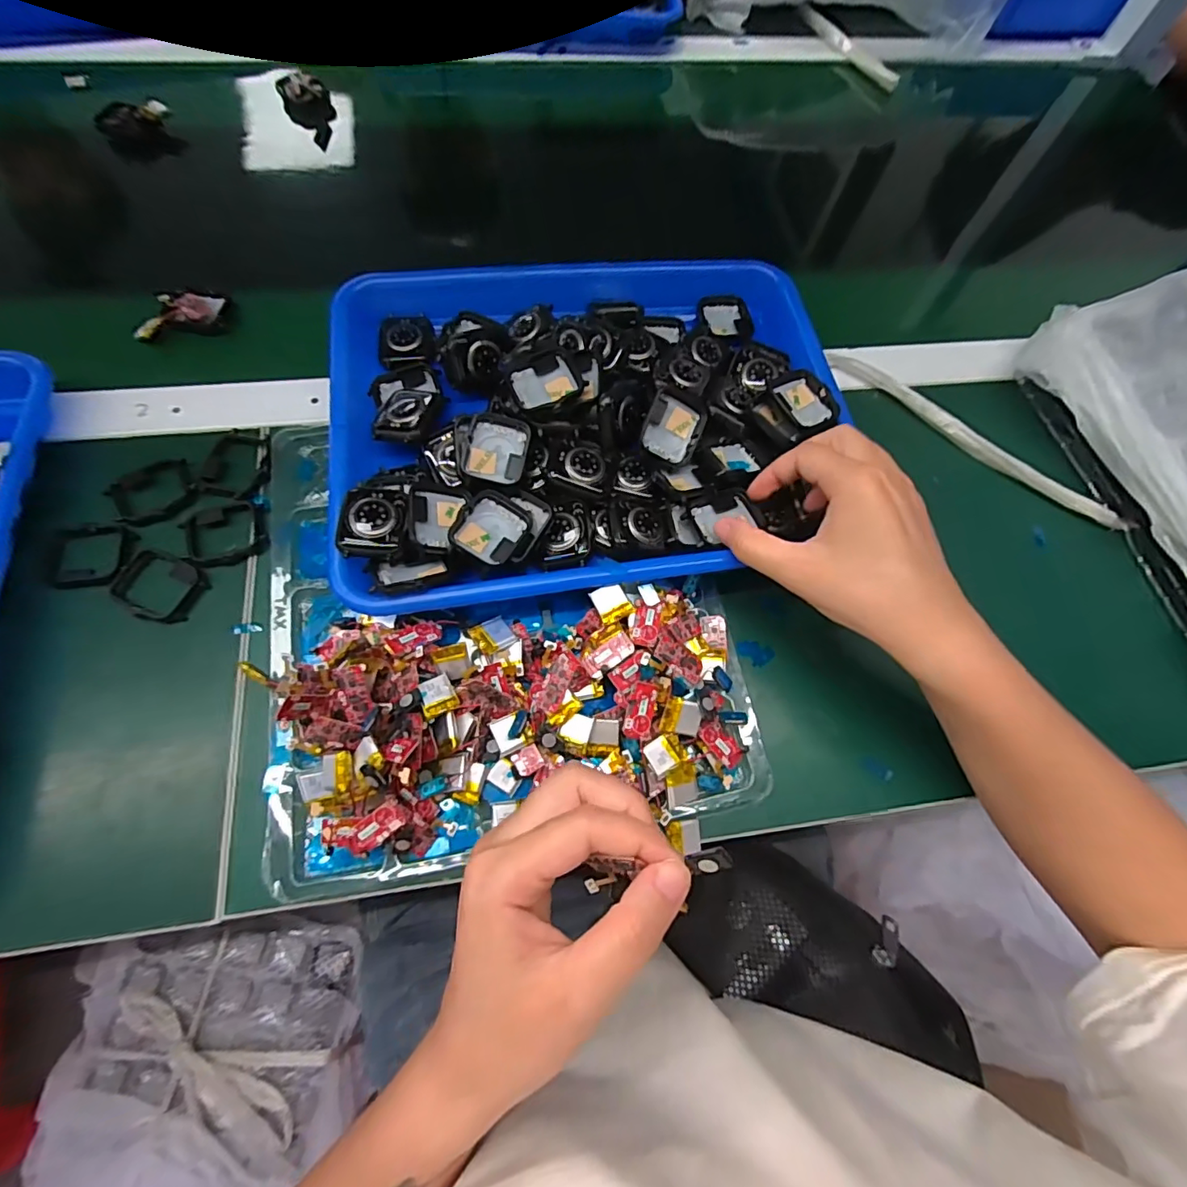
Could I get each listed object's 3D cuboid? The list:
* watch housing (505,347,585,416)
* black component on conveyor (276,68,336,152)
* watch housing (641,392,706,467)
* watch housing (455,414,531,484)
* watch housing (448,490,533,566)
[{"bbox_3d":[-0.030,-0.127,0.322,0.041,0.011,0.035,-20,71,-12],"label":"watch housing"},{"bbox_3d":[-0.264,-0.451,0.496,0.041,0.047,0.029,-23,72,-13],"label":"black component on conveyor"},{"bbox_3d":[0.049,-0.102,0.329,0.037,0.008,0.041,15,91,-17],"label":"watch housing"},{"bbox_3d":[-0.059,-0.084,0.313,0.041,0.007,0.040,2,82,-13],"label":"watch housing"},{"bbox_3d":[-0.058,-0.037,0.300,0.035,0.013,0.042,29,69,7],"label":"watch housing"}]

